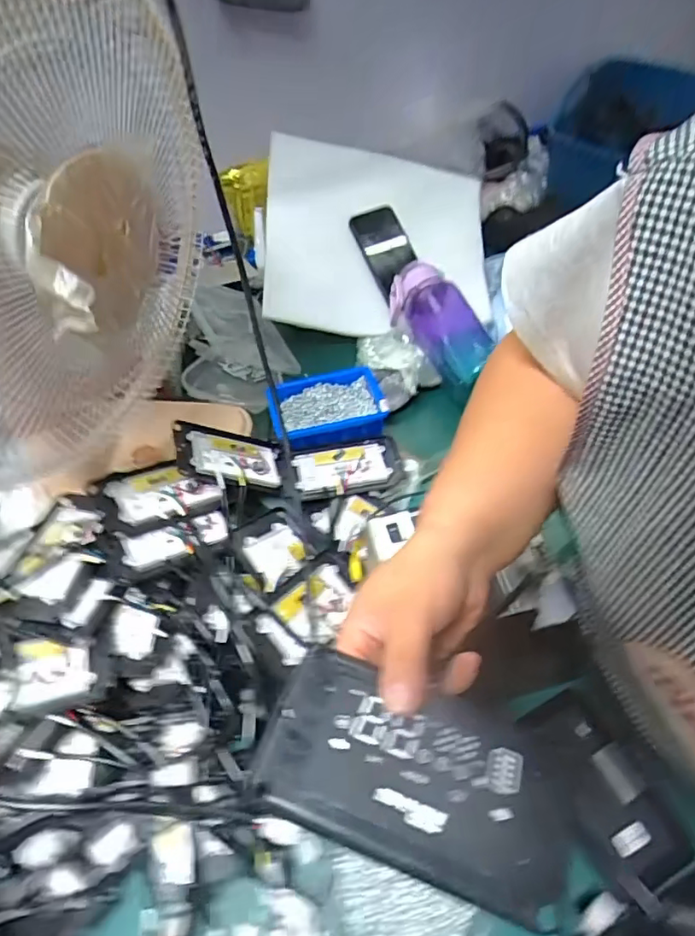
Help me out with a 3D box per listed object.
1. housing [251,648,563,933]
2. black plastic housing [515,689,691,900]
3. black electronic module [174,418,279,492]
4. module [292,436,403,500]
[{"bbox_3d":[0.035,0.151,0.292,0.147,0.021,0.081,18,58,13],"label":"housing"},{"bbox_3d":[0.226,0.282,0.519,0.083,0.026,0.156,-22,58,-13],"label":"black plastic housing"},{"bbox_3d":[-0.145,-0.017,0.723,0.137,0.013,0.083,16,44,-31],"label":"black electronic module"},{"bbox_3d":[0.000,-0.001,0.747,0.135,0.012,0.079,-11,56,-6],"label":"module"}]

